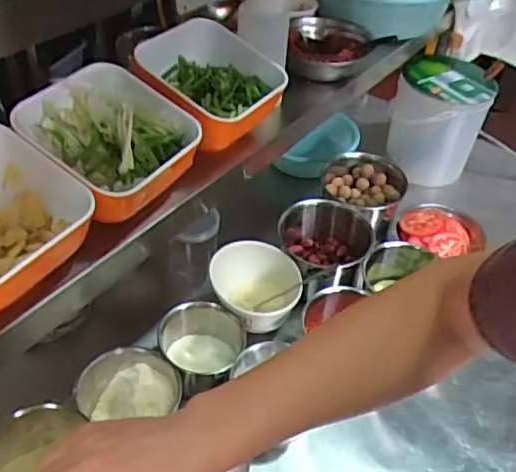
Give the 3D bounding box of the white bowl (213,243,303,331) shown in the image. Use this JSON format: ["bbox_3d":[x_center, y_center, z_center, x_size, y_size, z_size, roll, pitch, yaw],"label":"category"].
[{"bbox_3d":[-0.005,0.079,0.897,0.141,0.088,0.127,6,44,1],"label":"white bowl"}]

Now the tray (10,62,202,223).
[{"bbox_3d":[-0.158,-0.097,0.621,0.147,0.095,0.150,26,48,21],"label":"tray"}]

